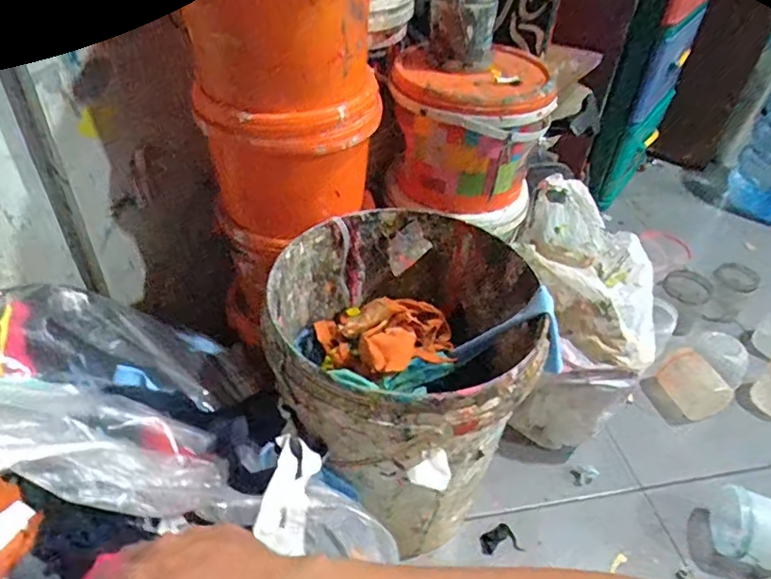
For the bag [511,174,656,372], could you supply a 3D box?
[{"bbox_3d":[0.298,-0.040,0.821,0.157,0.137,0.305,-19,47,-25],"label":"bag"}]

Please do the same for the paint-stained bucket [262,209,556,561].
[{"bbox_3d":[0.017,0.124,0.700,0.293,0.325,0.304,3,41,-2],"label":"paint-stained bucket"}]

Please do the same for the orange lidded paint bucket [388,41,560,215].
[{"bbox_3d":[0.108,-0.213,0.753,0.190,0.173,0.158,-3,42,-8],"label":"orange lidded paint bucket"}]

